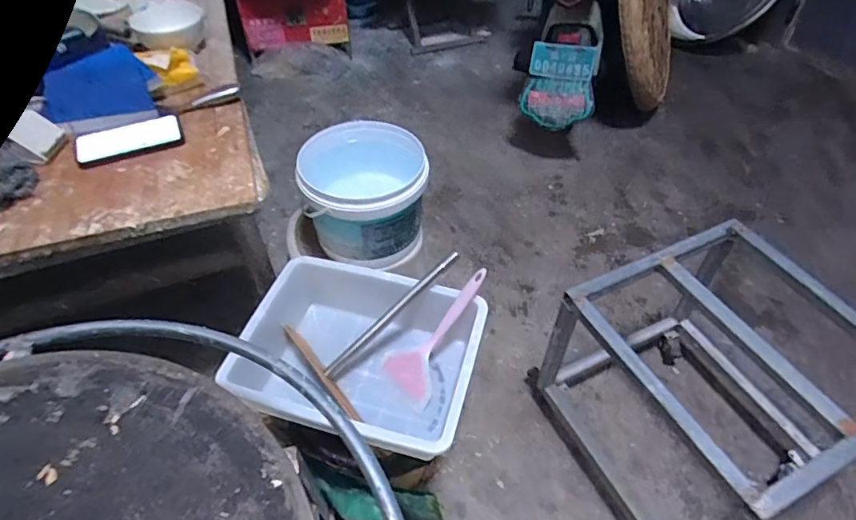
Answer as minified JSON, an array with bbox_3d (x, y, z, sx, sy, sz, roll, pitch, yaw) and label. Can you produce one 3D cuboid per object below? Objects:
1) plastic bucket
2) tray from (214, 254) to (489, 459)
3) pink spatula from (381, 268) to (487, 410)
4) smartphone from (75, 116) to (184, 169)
[{"bbox_3d":[-0.111,-0.133,0.954,0.220,0.159,0.230,3,47,1],"label":"plastic bucket"},{"bbox_3d":[-0.119,0.164,0.854,0.386,0.136,0.282,14,48,11],"label":"tray"},{"bbox_3d":[0.017,0.111,0.834,0.104,0.032,0.229,35,97,28],"label":"pink spatula"},{"bbox_3d":[-0.479,-0.192,0.830,0.156,0.014,0.075,-17,56,-11],"label":"smartphone"}]

